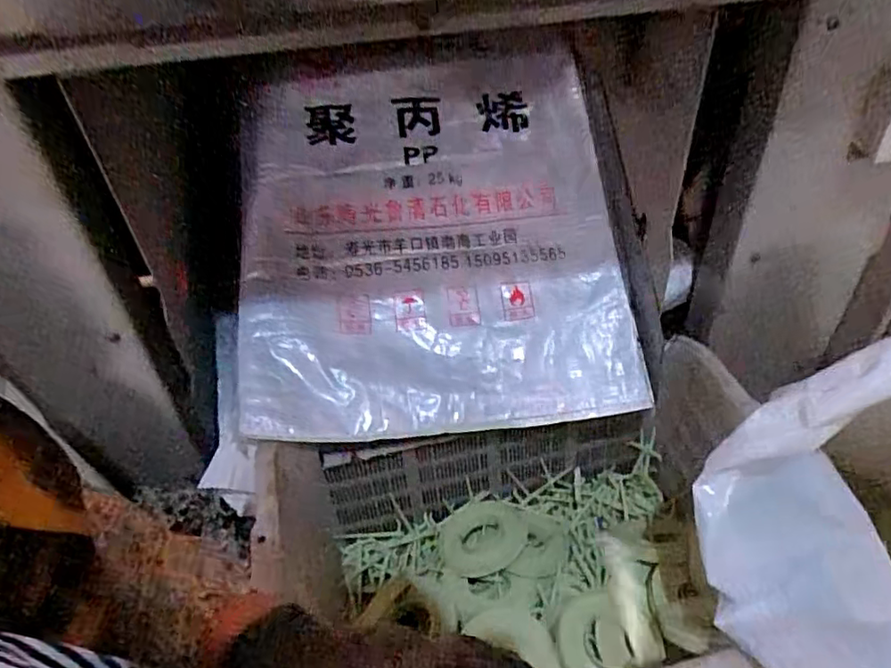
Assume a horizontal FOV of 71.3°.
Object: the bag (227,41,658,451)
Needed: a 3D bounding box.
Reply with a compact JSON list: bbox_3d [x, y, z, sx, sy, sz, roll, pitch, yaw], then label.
[{"bbox_3d":[-0.024,-0.154,0.880,0.566,0.110,0.585,-6,83,1],"label":"bag"}]

